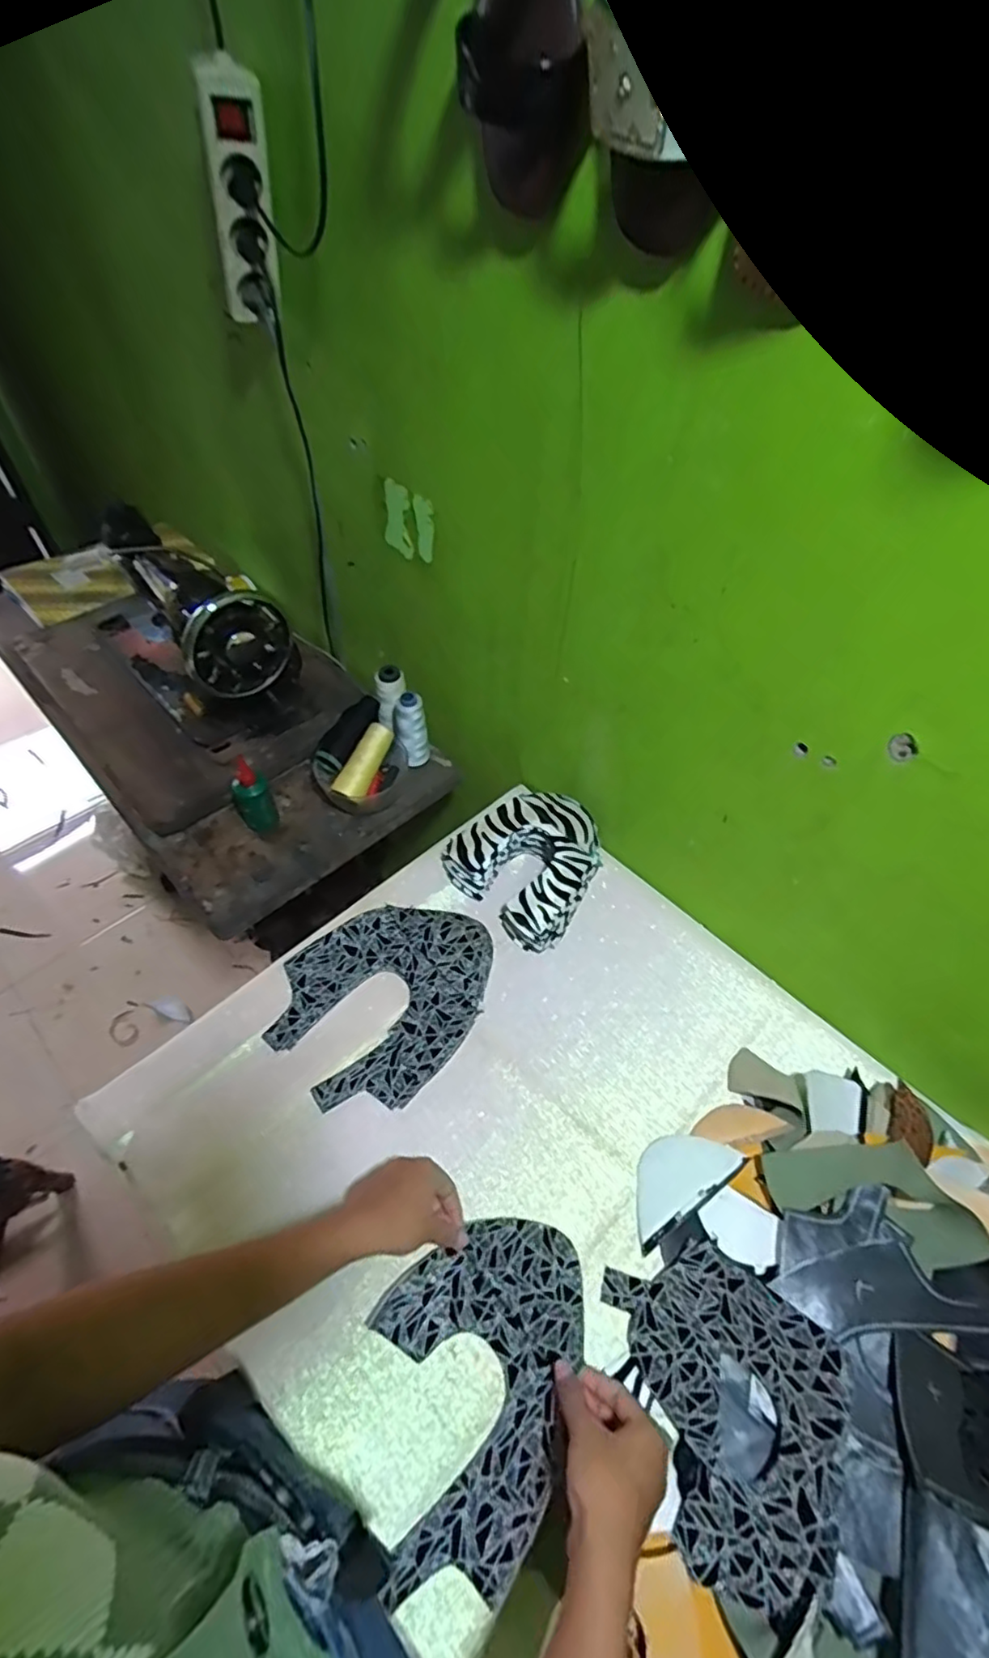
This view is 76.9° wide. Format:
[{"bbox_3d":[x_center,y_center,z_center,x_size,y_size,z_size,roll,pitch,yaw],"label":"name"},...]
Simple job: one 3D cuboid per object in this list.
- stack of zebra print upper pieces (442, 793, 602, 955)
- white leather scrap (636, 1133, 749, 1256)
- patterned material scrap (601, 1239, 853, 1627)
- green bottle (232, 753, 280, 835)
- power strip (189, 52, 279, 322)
[{"bbox_3d":[0.047,0.036,0.761,0.167,0.078,0.162,37,60,24],"label":"stack of zebra print upper pieces"},{"bbox_3d":[0.170,0.326,0.586,0.123,0.011,0.061,-27,58,-21],"label":"white leather scrap"},{"bbox_3d":[0.190,0.435,0.474,0.150,0.012,0.192,-21,47,2],"label":"patterned material scrap"},{"bbox_3d":[-0.310,-0.038,0.800,0.045,0.093,0.039,-24,57,-19],"label":"green bottle"},{"bbox_3d":[-0.234,-0.577,0.584,0.049,0.203,0.049,-30,80,-22],"label":"power strip"}]

